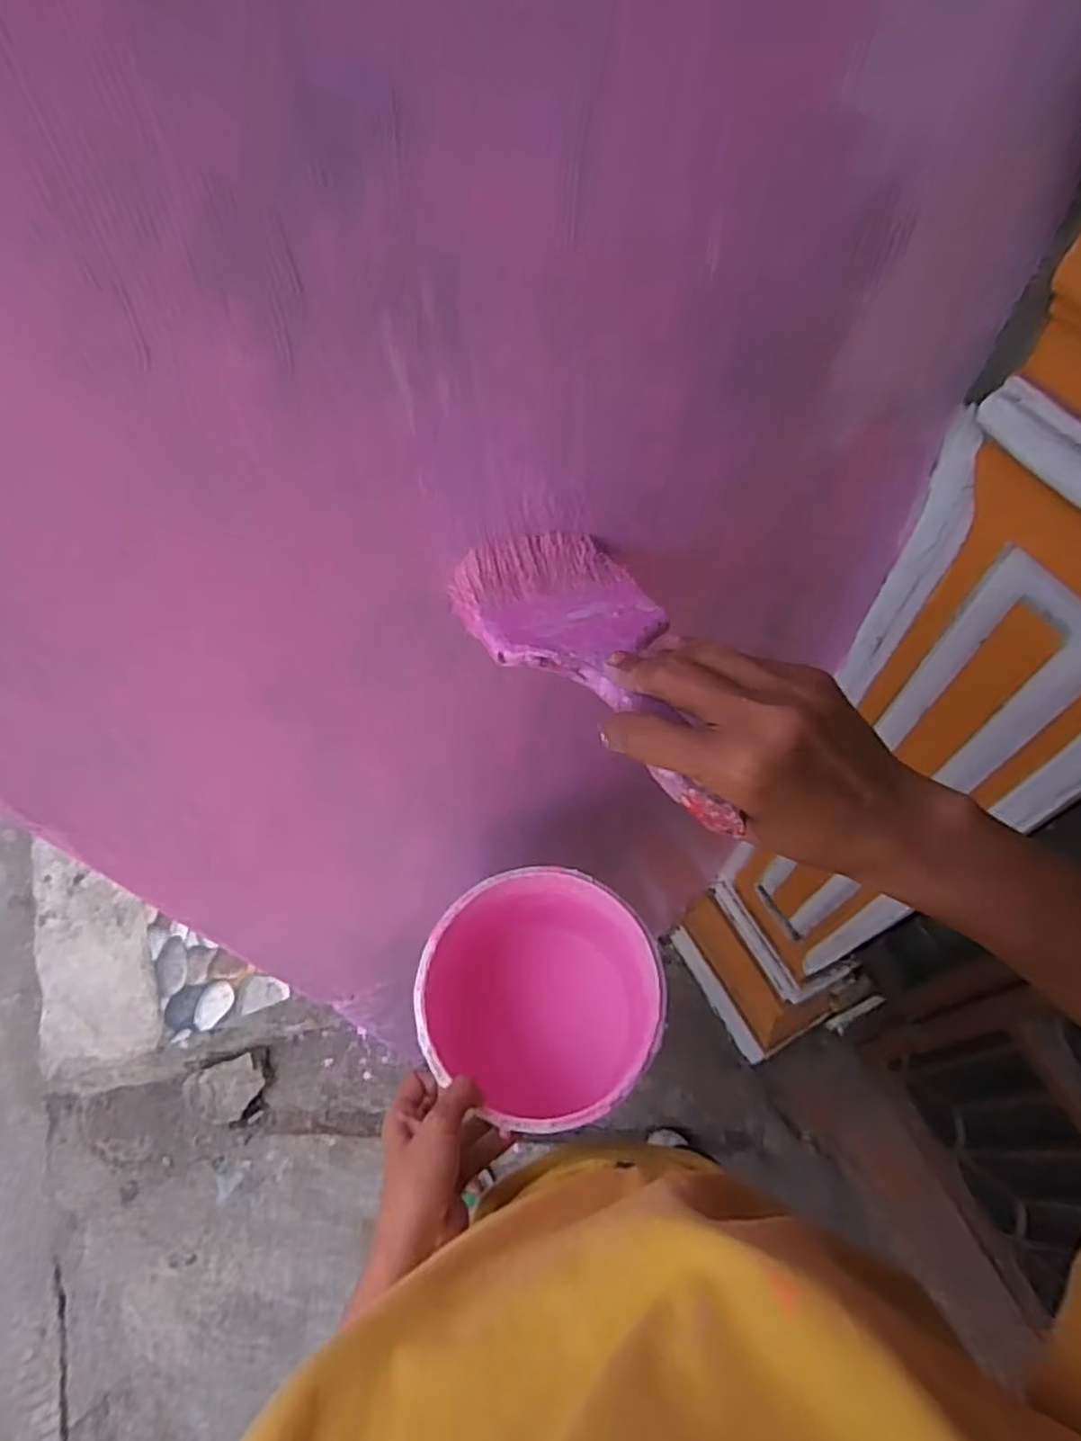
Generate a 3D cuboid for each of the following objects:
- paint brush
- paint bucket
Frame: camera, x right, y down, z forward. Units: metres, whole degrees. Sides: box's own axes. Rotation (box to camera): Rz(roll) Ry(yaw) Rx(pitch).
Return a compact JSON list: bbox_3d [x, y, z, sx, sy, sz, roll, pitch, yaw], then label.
[{"bbox_3d":[0.032,-0.025,0.325,0.092,0.030,0.190,-20,50,-12],"label":"paint brush"},{"bbox_3d":[0.000,0.236,0.611,0.169,0.200,0.181,1,61,-1],"label":"paint bucket"}]

